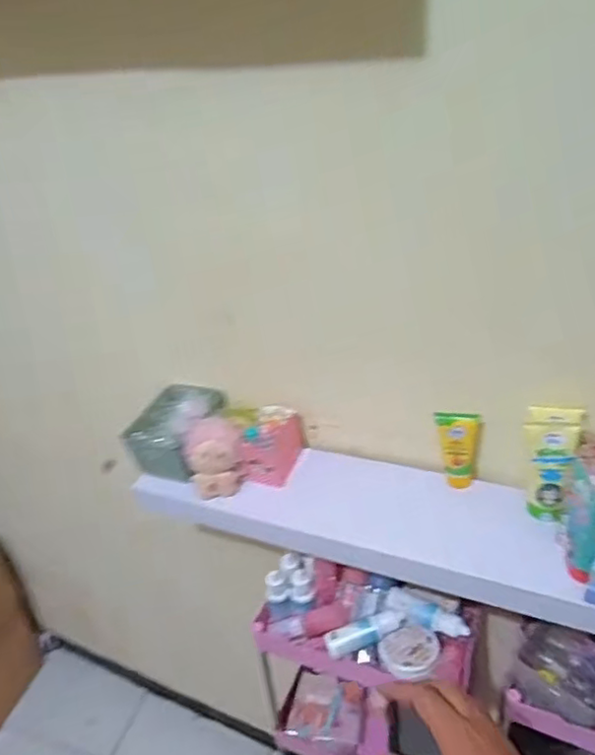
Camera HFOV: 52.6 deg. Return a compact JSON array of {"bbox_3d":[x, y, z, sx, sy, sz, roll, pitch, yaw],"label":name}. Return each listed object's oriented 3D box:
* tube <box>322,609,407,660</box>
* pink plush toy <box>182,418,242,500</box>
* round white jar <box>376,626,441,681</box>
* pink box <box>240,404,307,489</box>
[{"bbox_3d":[0.094,0.345,0.812,0.110,0.031,0.034,-10,32,-8],"label":"tube"},{"bbox_3d":[-0.118,0.114,0.869,0.081,0.089,0.066,-10,32,-8],"label":"pink plush toy"},{"bbox_3d":[0.152,0.371,0.814,0.078,0.032,0.060,-4,52,12],"label":"round white jar"},{"bbox_3d":[-0.036,0.094,0.881,0.067,0.074,0.094,7,34,19],"label":"pink box"}]

